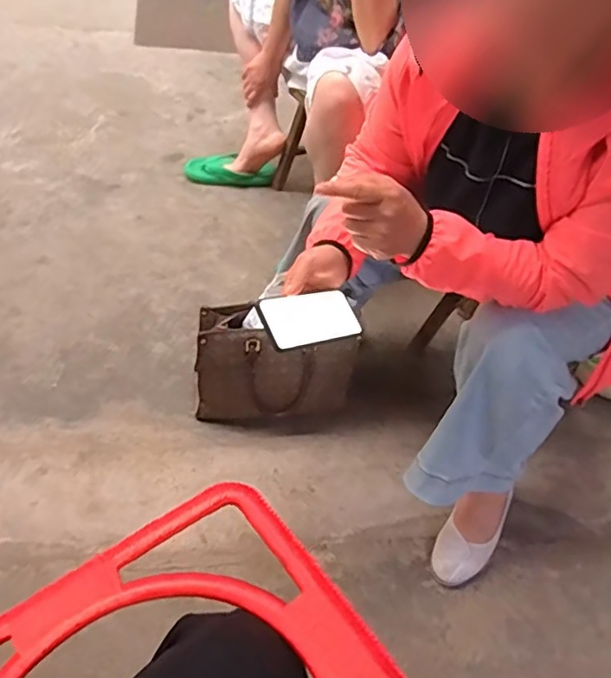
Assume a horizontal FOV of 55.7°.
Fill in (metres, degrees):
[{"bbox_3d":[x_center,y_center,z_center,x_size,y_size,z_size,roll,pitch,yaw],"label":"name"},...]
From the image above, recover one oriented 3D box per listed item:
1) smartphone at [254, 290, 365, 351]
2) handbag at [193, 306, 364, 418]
[{"bbox_3d":[0.009,-0.027,0.787,0.162,0.007,0.073,-11,76,-41],"label":"smartphone"},{"bbox_3d":[-0.060,0.062,1.124,0.296,0.217,0.126,5,46,-5],"label":"handbag"}]

